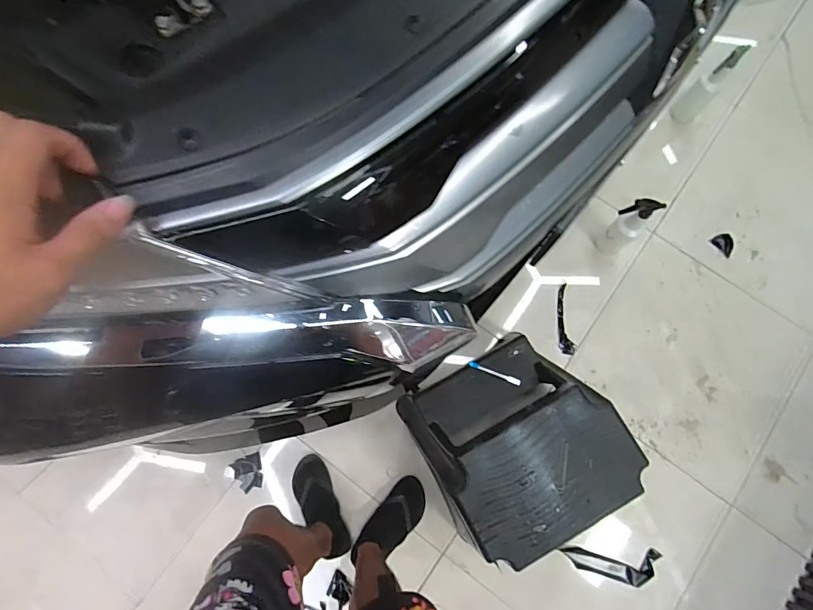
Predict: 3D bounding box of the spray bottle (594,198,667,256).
[{"bbox_3d":[0.649,-0.225,1.265,0.114,0.292,0.087,-27,80,-7],"label":"spray bottle"}]

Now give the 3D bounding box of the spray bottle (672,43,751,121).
[{"bbox_3d":[0.956,-0.685,1.374,0.079,0.265,0.087,33,79,5],"label":"spray bottle"}]

